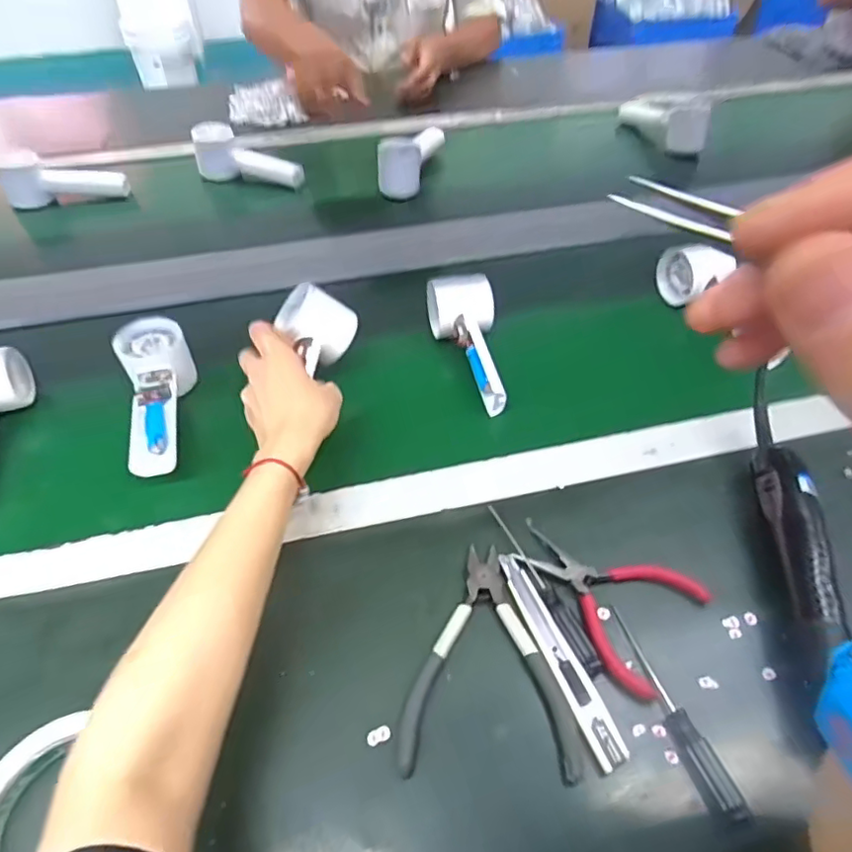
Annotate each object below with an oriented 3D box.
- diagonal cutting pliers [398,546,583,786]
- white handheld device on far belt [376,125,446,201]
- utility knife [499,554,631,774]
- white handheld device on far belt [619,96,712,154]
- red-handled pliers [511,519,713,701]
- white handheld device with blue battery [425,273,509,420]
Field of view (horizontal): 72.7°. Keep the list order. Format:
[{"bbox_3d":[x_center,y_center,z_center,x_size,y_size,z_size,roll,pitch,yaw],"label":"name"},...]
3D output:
[{"bbox_3d":[0.042,0.145,0.377,0.104,0.014,0.142,3,50,4],"label":"diagonal cutting pliers"},{"bbox_3d":[-0.023,-0.385,0.823,0.064,0.060,0.157,10,51,11],"label":"white handheld device on far belt"},{"bbox_3d":[0.083,0.144,0.372,0.020,0.005,0.141,-19,52,-13],"label":"utility knife"},{"bbox_3d":[0.369,-0.474,0.891,0.052,0.070,0.169,-15,51,-10],"label":"white handheld device on far belt"},{"bbox_3d":[0.120,0.112,0.401,0.123,0.012,0.090,31,57,25],"label":"red-handled pliers"},{"bbox_3d":[0.049,-0.078,0.562,0.057,0.047,0.149,-12,62,-14],"label":"white handheld device with blue battery"}]

